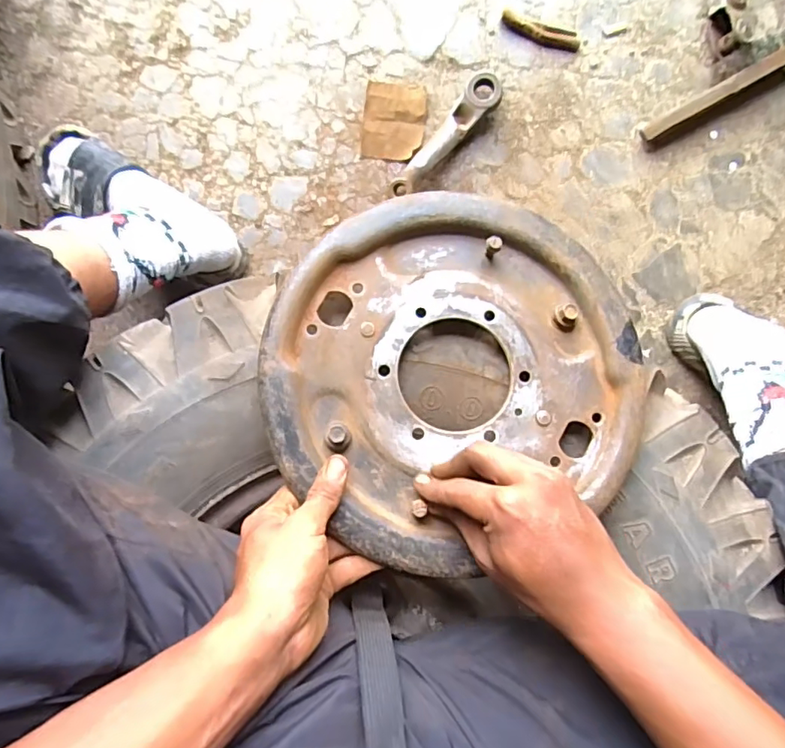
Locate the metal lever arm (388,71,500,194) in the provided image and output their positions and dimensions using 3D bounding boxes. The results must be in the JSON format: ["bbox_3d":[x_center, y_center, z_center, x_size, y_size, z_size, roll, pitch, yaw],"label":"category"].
[{"bbox_3d":[0.066,-0.293,0.671,0.040,0.039,0.180,42,89,-1],"label":"metal lever arm"}]

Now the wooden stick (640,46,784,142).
[{"bbox_3d":[0.419,-0.356,0.675,0.237,0.035,0.020,-29,91,-2],"label":"wooden stick"}]

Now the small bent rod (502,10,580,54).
[{"bbox_3d":[0.191,-0.440,0.692,0.104,0.009,0.022,19,90,-2],"label":"small bent rod"}]

